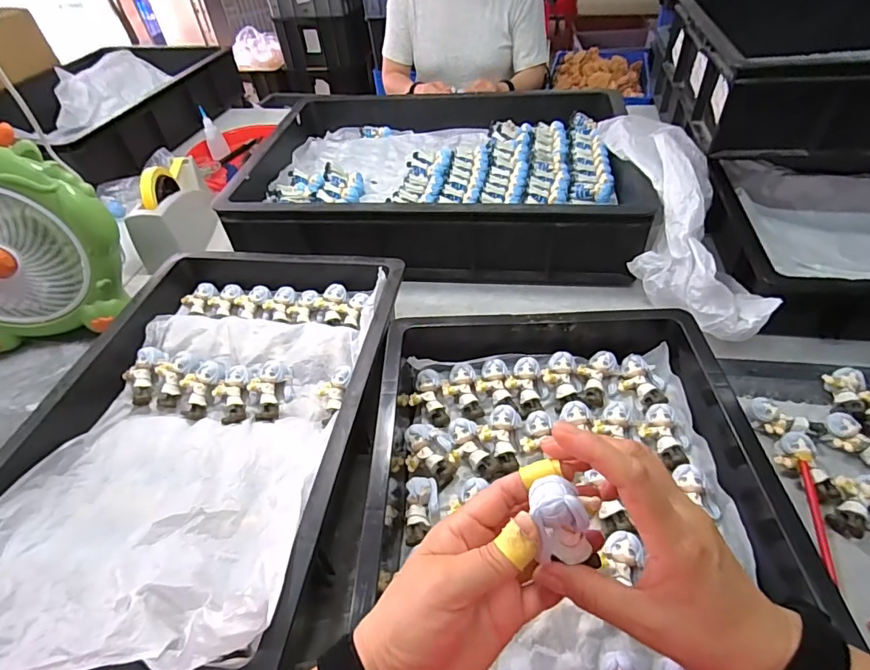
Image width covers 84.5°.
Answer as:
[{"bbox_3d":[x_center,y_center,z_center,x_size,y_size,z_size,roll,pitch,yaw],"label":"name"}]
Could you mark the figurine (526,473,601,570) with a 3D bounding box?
[{"bbox_3d":[0.073,0.107,0.261,0.023,0.059,0.034,5,41,45],"label":"figurine"}]

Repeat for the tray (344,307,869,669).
[{"bbox_3d":[0.105,0.157,0.373,0.314,0.065,0.477,-3,45,3],"label":"tray"}]

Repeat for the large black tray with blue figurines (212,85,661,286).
[{"bbox_3d":[0.005,-0.261,0.798,0.583,0.117,0.412,1,45,7],"label":"large black tray with blue figurines"}]

